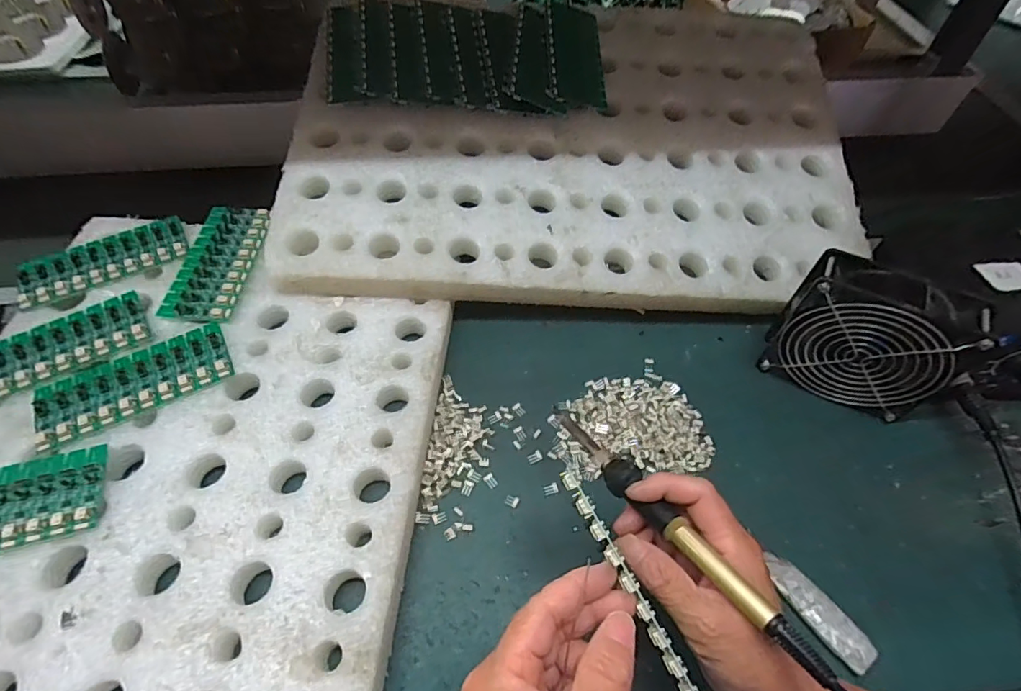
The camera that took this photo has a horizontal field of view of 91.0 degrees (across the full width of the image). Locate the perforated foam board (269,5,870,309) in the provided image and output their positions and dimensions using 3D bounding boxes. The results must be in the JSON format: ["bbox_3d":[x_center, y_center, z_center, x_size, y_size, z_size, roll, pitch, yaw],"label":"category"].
[{"bbox_3d":[0.063,-0.207,0.503,0.539,0.023,0.350,0,70,-4],"label":"perforated foam board"}]

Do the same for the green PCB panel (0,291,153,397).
[{"bbox_3d":[-0.374,0.000,0.410,0.136,0.010,0.060,-28,60,-20],"label":"green PCB panel"}]

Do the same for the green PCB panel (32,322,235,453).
[{"bbox_3d":[-0.296,0.027,0.396,0.137,0.007,0.061,-26,59,-19],"label":"green PCB panel"}]

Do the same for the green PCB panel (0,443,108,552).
[{"bbox_3d":[-0.350,0.109,0.336,0.136,0.004,0.063,-13,56,-11],"label":"green PCB panel"}]

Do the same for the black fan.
[{"bbox_3d":[0.287,-0.002,0.407,0.135,0.120,0.048,26,58,16],"label":"black fan"}]

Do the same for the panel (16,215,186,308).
[{"bbox_3d":[-0.375,-0.081,0.465,0.134,0.013,0.062,-24,59,-17],"label":"panel"}]

